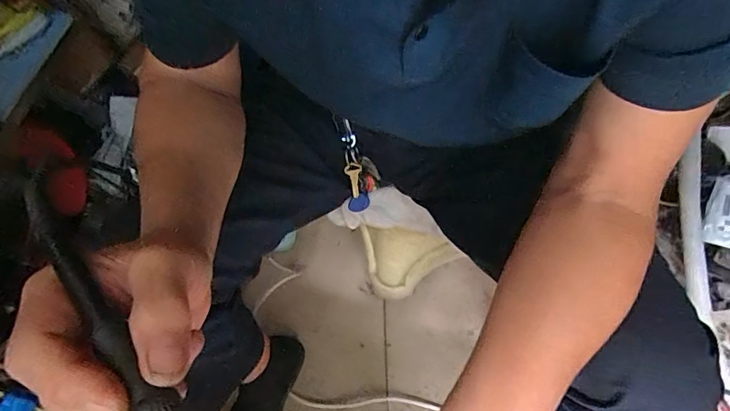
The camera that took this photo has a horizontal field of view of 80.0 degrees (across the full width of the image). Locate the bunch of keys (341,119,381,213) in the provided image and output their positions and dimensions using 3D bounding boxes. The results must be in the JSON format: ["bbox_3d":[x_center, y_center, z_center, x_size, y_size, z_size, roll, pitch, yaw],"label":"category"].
[{"bbox_3d":[-0.005,-0.045,0.566,0.048,0.131,0.028,-20,38,-9],"label":"bunch of keys"}]

